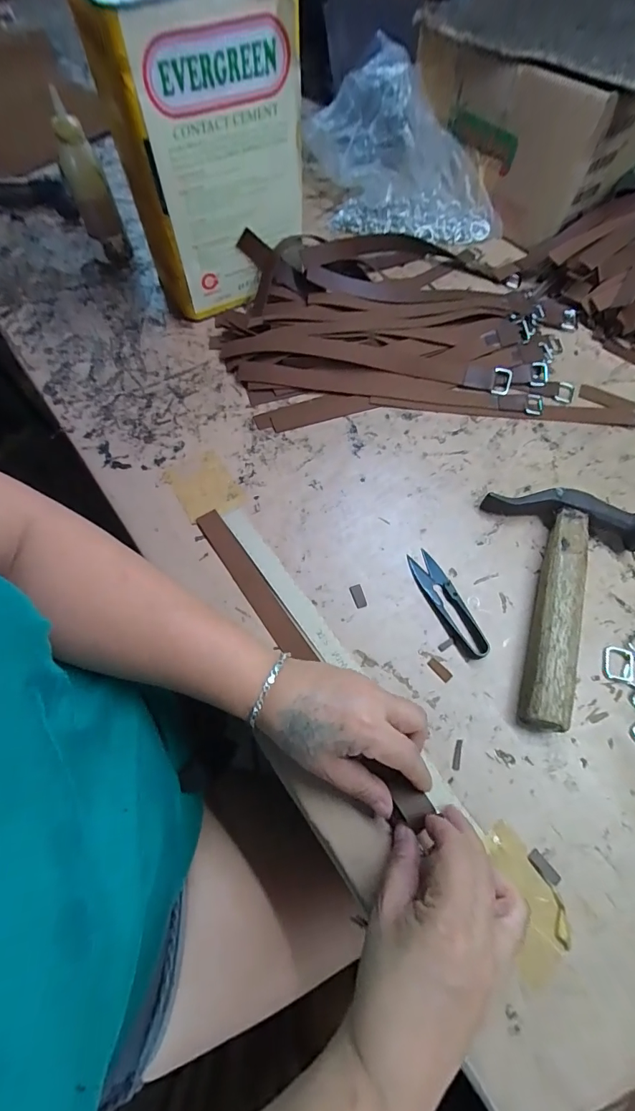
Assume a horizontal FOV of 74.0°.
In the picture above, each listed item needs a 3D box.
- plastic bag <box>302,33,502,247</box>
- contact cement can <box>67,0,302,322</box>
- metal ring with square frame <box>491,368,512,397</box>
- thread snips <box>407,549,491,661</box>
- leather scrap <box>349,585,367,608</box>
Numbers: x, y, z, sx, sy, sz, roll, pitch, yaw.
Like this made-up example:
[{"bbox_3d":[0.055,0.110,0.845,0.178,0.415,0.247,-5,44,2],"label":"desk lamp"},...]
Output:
[{"bbox_3d":[0.111,-0.513,0.525,0.223,0.119,0.193,-5,66,-2],"label":"plastic bag"},{"bbox_3d":[-0.102,-0.381,0.404,0.162,0.249,0.103,-18,67,-8],"label":"contact cement can"},{"bbox_3d":[0.193,-0.182,0.441,0.019,0.004,0.028,9,96,0],"label":"metal ring with square frame"},{"bbox_3d":[0.107,0.038,0.343,0.025,0.010,0.096,-24,68,-10],"label":"thread snips"},{"bbox_3d":[0.034,0.033,0.348,0.010,0.004,0.020,-17,67,-7],"label":"leather scrap"}]

